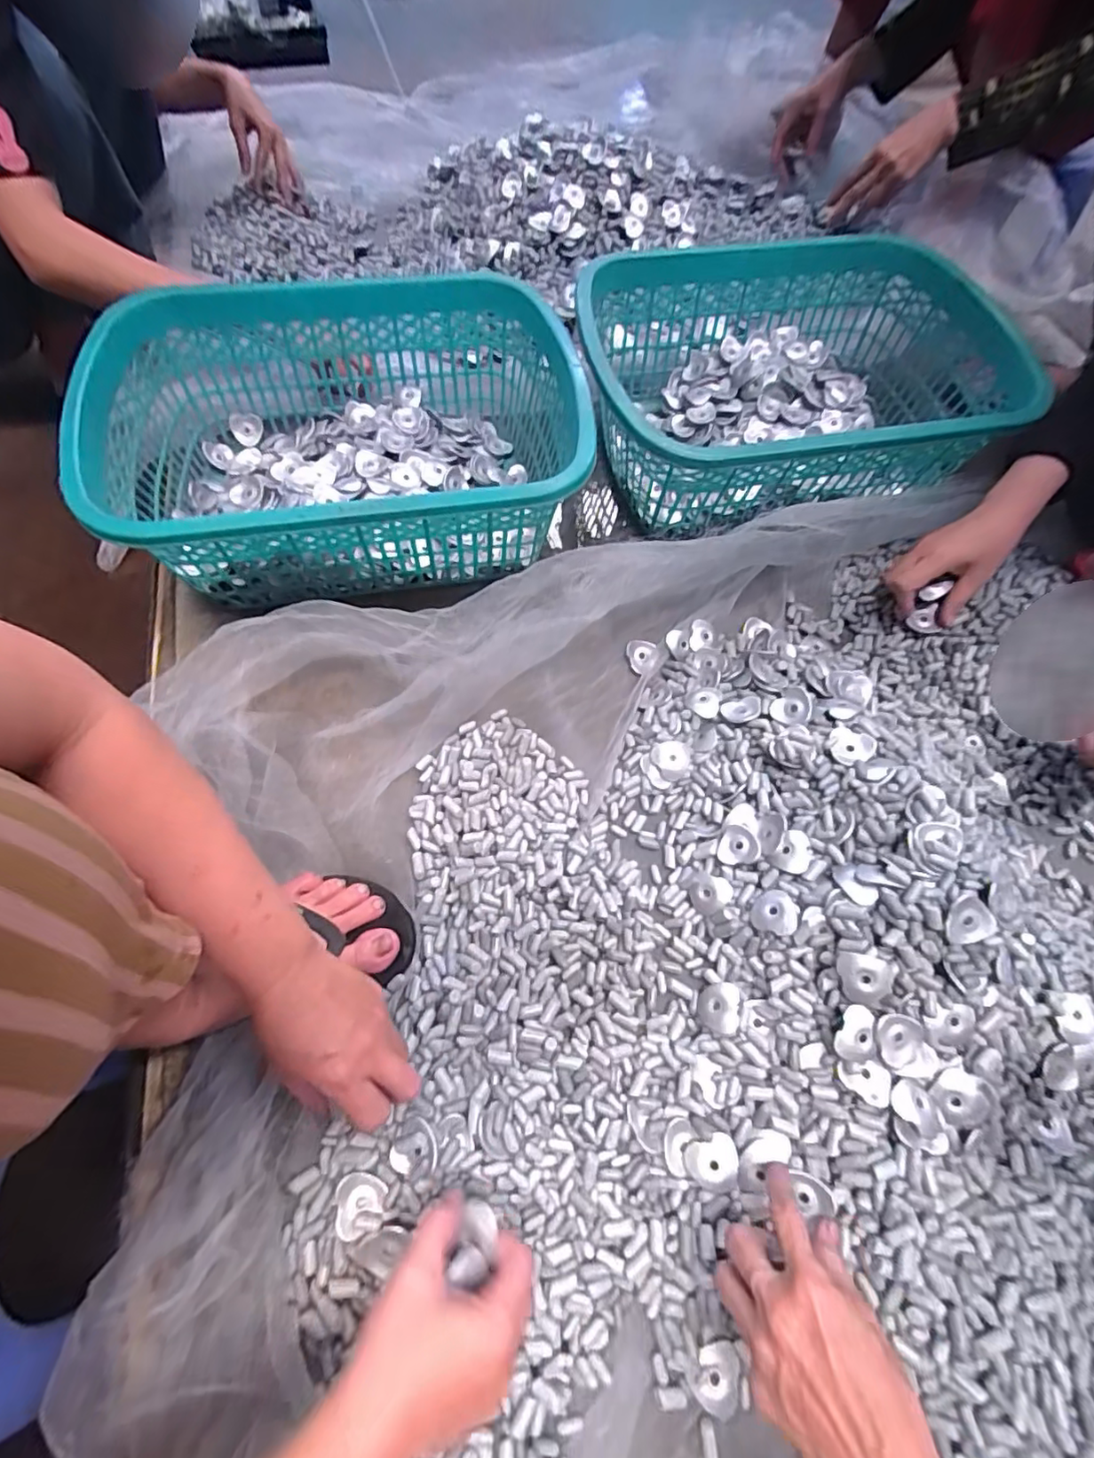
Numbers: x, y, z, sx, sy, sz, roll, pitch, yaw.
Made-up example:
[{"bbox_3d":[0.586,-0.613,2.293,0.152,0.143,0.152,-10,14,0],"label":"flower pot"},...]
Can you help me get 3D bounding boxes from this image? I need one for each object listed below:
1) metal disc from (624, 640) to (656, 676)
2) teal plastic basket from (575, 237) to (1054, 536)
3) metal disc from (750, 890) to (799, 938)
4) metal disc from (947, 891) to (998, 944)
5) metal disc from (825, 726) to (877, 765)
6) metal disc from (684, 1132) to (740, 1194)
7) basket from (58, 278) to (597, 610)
[{"bbox_3d":[0.099,-0.074,0.612,0.031,0.004,0.036,-6,85,-1],"label":"metal disc"},{"bbox_3d":[0.269,-0.416,0.685,0.450,0.143,0.396,-9,63,-5],"label":"teal plastic basket"},{"bbox_3d":[0.182,0.146,0.467,0.034,0.007,0.033,-13,57,21],"label":"metal disc"},{"bbox_3d":[0.297,0.135,0.413,0.035,0.006,0.031,-26,88,5],"label":"metal disc"},{"bbox_3d":[0.260,0.016,0.503,0.036,0.004,0.034,-5,62,11],"label":"metal disc"},{"bbox_3d":[0.117,0.309,0.416,0.036,0.007,0.033,0,63,0],"label":"metal disc"},{"bbox_3d":[-0.194,-0.290,0.611,0.445,0.161,0.327,-9,63,-5],"label":"basket"}]

